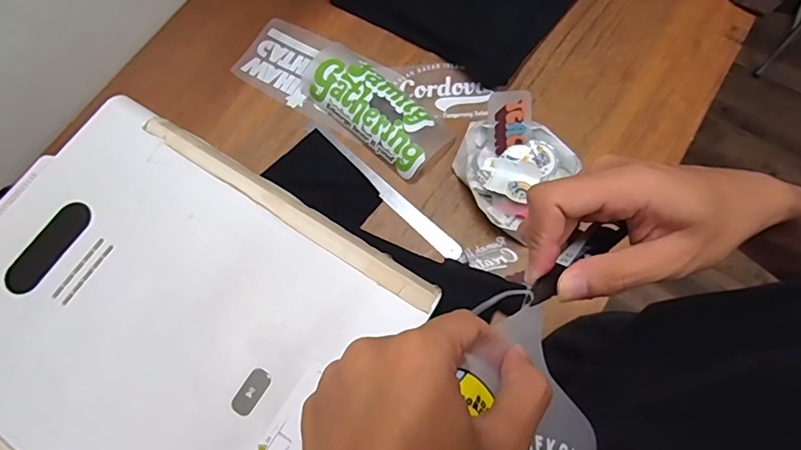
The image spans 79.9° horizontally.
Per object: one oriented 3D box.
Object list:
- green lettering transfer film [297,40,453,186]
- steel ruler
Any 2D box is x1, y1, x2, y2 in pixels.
[{"bbox_3d":[-0.046,-0.200,0.781,0.277,0.043,0.121,40,79,12],"label":"green lettering transfer film"},{"bbox_3d":[-0.030,-0.060,0.762,0.327,0.006,0.028,42,87,12],"label":"steel ruler"}]

